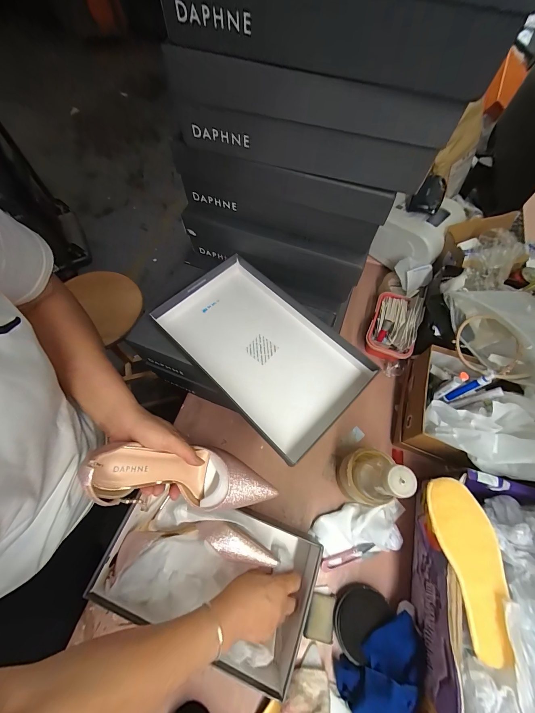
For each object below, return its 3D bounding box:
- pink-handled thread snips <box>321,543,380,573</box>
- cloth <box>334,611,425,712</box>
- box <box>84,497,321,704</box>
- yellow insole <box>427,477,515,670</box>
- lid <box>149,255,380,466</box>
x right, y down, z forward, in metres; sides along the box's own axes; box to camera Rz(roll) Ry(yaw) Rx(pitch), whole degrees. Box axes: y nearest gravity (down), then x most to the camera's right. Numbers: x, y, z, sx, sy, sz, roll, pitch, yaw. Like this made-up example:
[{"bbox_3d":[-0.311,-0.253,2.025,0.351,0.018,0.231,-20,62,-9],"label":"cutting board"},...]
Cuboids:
[{"bbox_3d":[0.141,0.346,0.482,0.100,0.008,0.023,-14,65,-8],"label":"pink-handled thread snips"},{"bbox_3d":[0.151,0.454,0.386,0.091,0.066,0.178,19,65,8],"label":"cloth"},{"bbox_3d":[-0.083,0.329,0.445,0.312,0.100,0.177,21,66,9],"label":"box"},{"bbox_3d":[0.273,0.271,0.364,0.075,0.013,0.205,-14,71,0],"label":"yellow insole"},{"bbox_3d":[-0.009,-0.016,0.429,0.304,0.044,0.189,42,70,17],"label":"lid"}]

